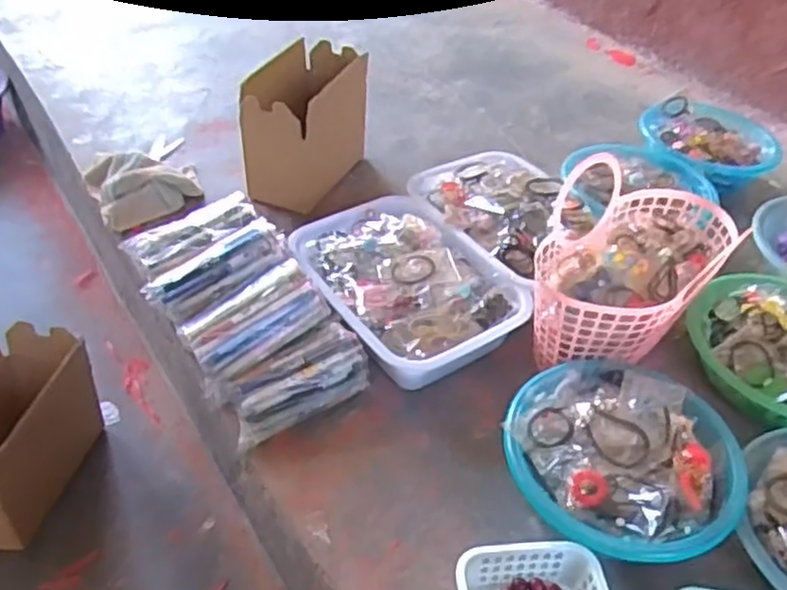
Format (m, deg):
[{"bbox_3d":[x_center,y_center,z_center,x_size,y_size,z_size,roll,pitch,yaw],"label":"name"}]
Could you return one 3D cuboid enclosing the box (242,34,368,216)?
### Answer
[{"bbox_3d":[-0.132,-0.248,1.081,0.124,0.186,0.210,17,43,11],"label":"box"}]

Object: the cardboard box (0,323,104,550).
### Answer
[{"bbox_3d":[-0.448,0.171,0.833,0.114,0.183,0.209,12,42,6],"label":"cardboard box"}]

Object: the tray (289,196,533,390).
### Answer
[{"bbox_3d":[0.005,-0.022,0.901,0.208,0.069,0.290,-23,50,-29],"label":"tray"}]

